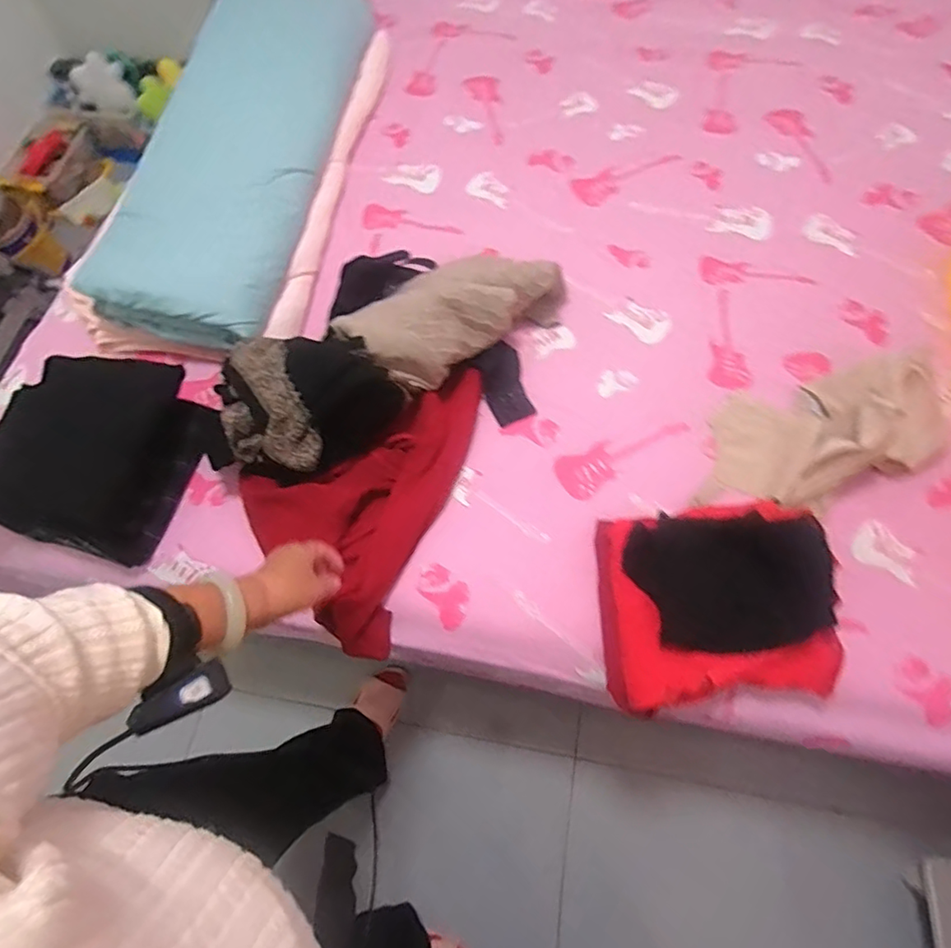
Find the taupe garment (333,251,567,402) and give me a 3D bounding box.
[{"bbox_3d":[-0.015,-0.257,0.896,0.396,0.120,0.145,-28,69,-26],"label":"taupe garment"}]

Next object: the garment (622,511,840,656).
[{"bbox_3d":[0.326,0.134,0.738,0.246,0.049,0.186,-1,66,1],"label":"garment"}]

